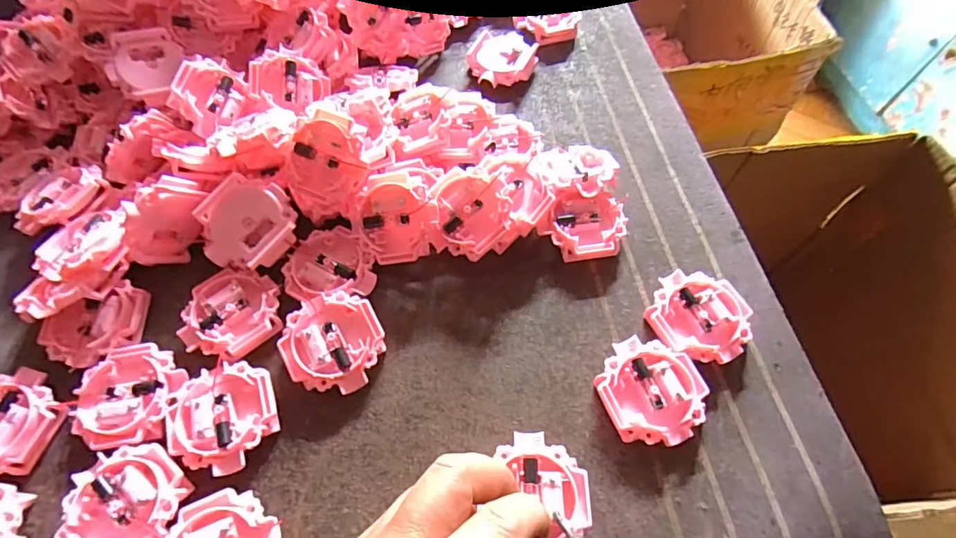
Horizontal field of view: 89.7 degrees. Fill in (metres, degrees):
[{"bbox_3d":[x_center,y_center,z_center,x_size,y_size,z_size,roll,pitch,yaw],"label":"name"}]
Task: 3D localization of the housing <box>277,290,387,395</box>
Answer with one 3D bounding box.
[{"bbox_3d":[-0.079,0.041,0.267,0.051,0.021,0.051,3,62,3],"label":"housing"}]

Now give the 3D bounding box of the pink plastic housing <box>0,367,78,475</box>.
[{"bbox_3d":[-0.248,0.082,0.252,0.050,0.016,0.054,21,64,12],"label":"pink plastic housing"}]

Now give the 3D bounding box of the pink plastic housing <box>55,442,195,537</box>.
[{"bbox_3d":[-0.168,0.113,0.231,0.051,0.013,0.052,-1,62,1],"label":"pink plastic housing"}]

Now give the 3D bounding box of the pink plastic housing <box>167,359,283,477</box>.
[{"bbox_3d":[-0.132,0.078,0.250,0.051,0.015,0.053,-16,63,-7],"label":"pink plastic housing"}]

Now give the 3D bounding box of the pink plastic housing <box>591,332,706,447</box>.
[{"bbox_3d":[0.090,0.064,0.254,0.052,0.015,0.055,-1,62,1],"label":"pink plastic housing"}]

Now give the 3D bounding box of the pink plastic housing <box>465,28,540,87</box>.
[{"bbox_3d":[0.020,-0.167,0.384,0.050,0.015,0.055,-1,62,1],"label":"pink plastic housing"}]

